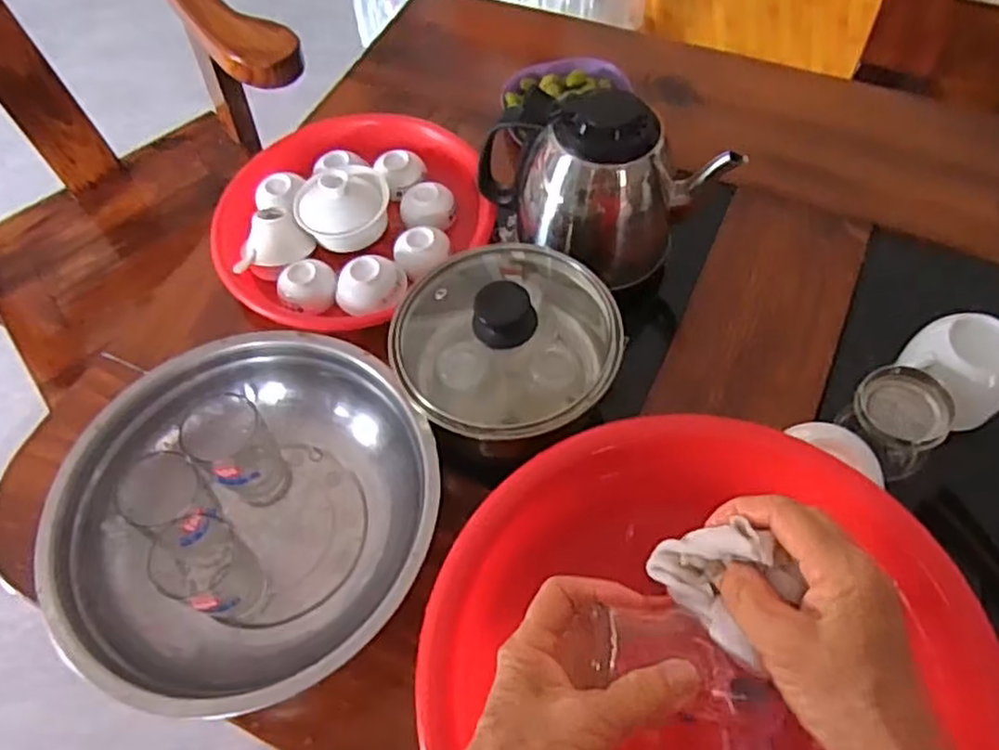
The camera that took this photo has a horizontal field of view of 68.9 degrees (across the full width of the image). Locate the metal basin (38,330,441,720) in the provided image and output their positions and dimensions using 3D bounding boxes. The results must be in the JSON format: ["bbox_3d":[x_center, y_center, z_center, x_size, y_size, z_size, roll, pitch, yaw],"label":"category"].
[{"bbox_3d":[-0.171,0.102,0.521,0.256,0.088,0.251,-2,59,3],"label":"metal basin"}]

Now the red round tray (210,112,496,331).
[{"bbox_3d":[-0.140,-0.158,0.673,0.224,0.061,0.238,-2,59,3],"label":"red round tray"}]

